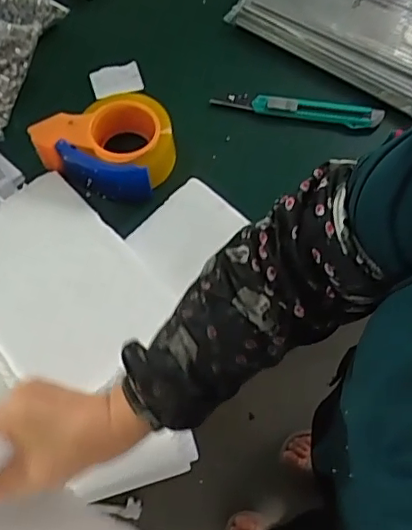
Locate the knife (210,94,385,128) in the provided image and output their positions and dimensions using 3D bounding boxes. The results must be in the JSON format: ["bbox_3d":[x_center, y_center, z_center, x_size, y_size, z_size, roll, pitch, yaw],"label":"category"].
[{"bbox_3d":[0.106,-0.185,0.664,0.194,0.013,0.025,9,68,5],"label":"knife"}]

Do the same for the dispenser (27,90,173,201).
[{"bbox_3d":[-0.107,-0.141,0.628,0.146,0.053,0.114,14,69,7],"label":"dispenser"}]

